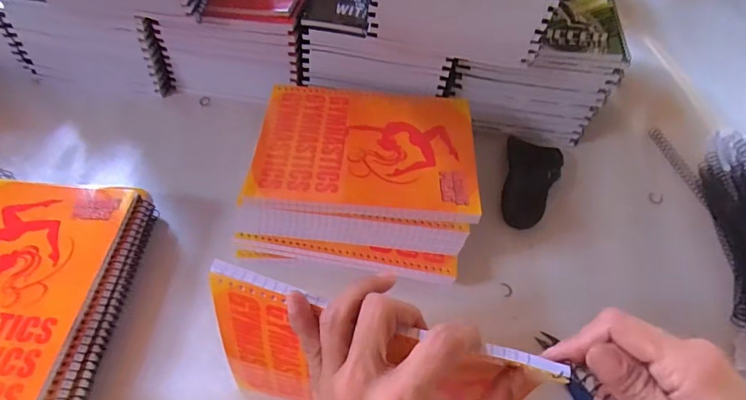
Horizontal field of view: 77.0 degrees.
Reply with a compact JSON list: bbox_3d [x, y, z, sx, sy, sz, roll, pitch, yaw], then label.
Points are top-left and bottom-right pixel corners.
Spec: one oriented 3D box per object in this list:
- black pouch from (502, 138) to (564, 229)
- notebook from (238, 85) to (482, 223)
[{"bbox_3d":[0.167,-0.019,0.492,0.058,0.017,0.111,13,55,6],"label":"black pouch"},{"bbox_3d":[-0.005,-0.051,0.436,0.198,0.010,0.149,4,54,0],"label":"notebook"}]

